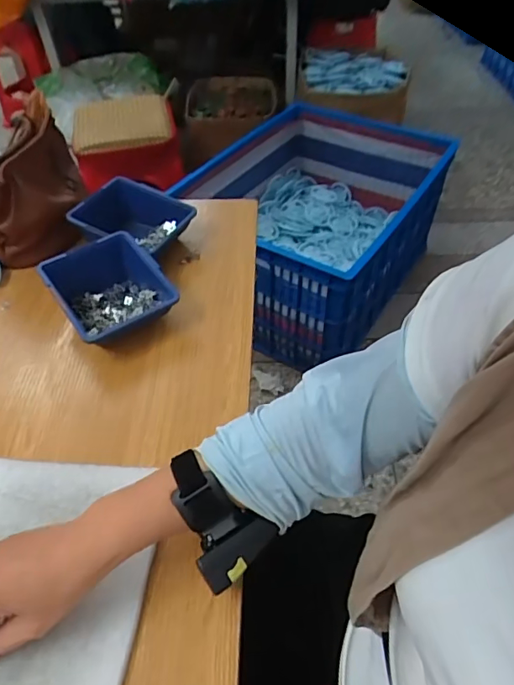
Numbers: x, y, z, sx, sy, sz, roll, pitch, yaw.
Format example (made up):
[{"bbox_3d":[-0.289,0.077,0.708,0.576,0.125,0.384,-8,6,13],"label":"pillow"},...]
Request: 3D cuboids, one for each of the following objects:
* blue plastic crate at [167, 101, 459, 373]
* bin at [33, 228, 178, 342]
[{"bbox_3d":[0.185,-0.390,1.616,0.619,0.408,0.817,25,51,21],"label":"blue plastic crate"},{"bbox_3d":[-0.176,-0.057,0.611,0.122,0.074,0.138,-29,53,-25],"label":"bin"}]

